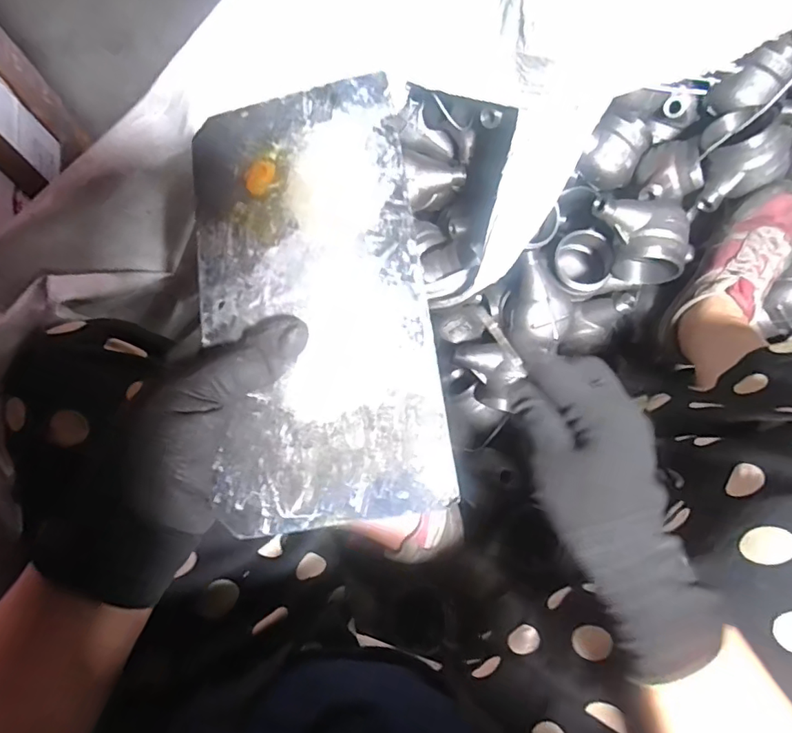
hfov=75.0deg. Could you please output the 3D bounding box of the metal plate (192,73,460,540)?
[{"bbox_3d":[-0.043,-0.036,0.264,0.118,0.004,0.224,-11,76,9],"label":"metal plate"}]

